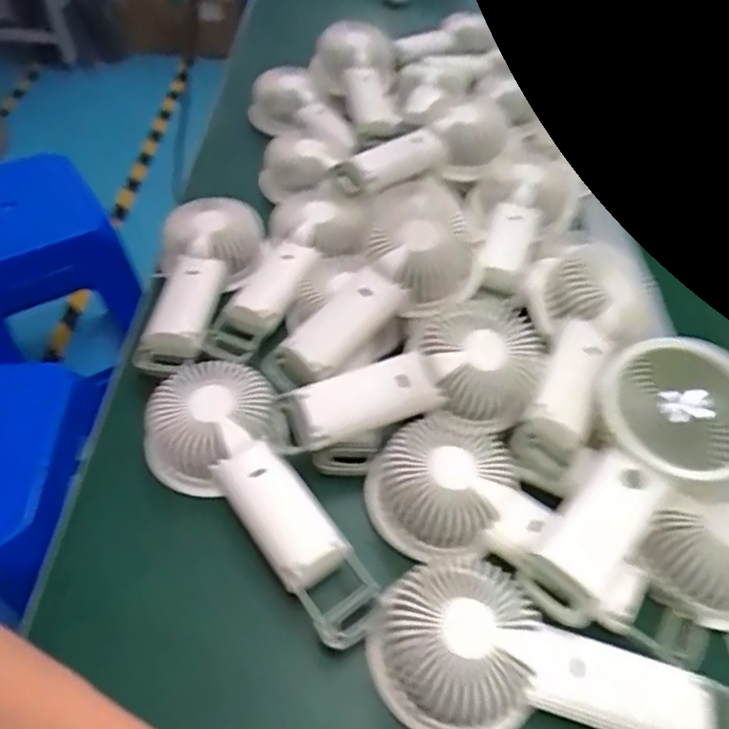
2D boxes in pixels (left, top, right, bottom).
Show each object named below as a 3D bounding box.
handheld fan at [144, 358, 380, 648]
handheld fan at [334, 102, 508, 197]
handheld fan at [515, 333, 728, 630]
[{"bbox_3d":[-0.068,0.079,0.364,0.082,0.044,0.199,-25,56,-23],"label":"handheld fan"},{"bbox_3d":[0.055,-0.186,0.537,0.169,0.050,0.059,-22,55,-21],"label":"handheld fan"},{"bbox_3d":[0.155,0.060,0.343,0.092,0.033,0.186,37,73,25],"label":"handheld fan"}]

